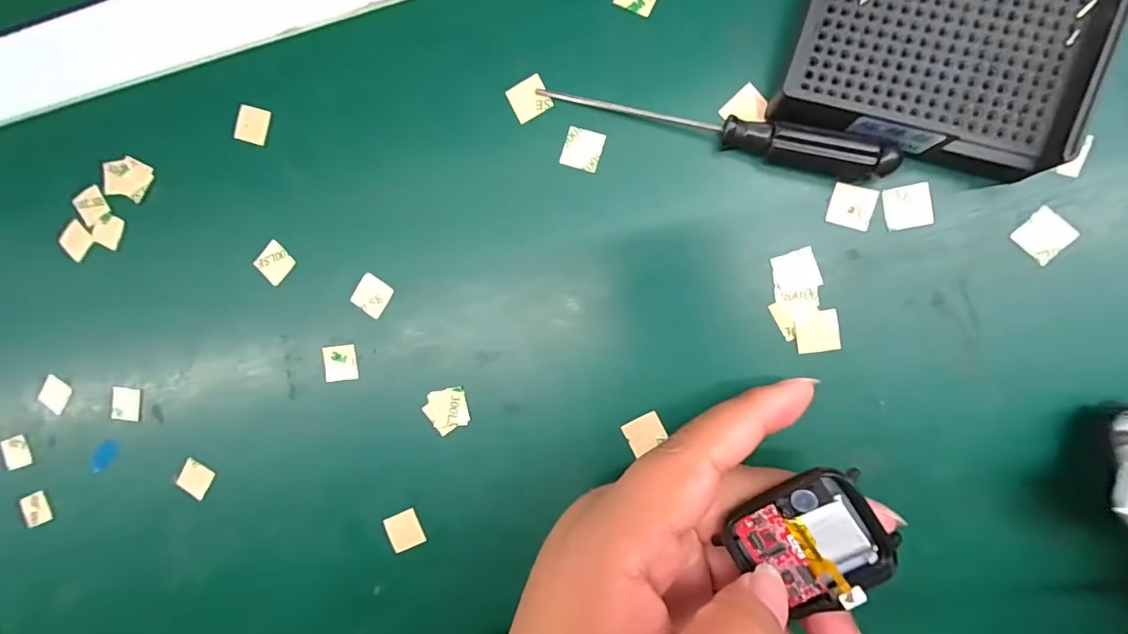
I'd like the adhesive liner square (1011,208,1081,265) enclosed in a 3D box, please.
[{"bbox_3d":[0.169,-0.028,0.168,0.016,0.004,0.015,44,98,5],"label":"adhesive liner square"}]

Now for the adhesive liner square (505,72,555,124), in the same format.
[{"bbox_3d":[-0.014,-0.089,0.196,0.016,0.004,0.015,-27,88,9],"label":"adhesive liner square"}]

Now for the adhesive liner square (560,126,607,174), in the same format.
[{"bbox_3d":[0.008,-0.068,0.195,0.016,0.004,0.015,19,95,8],"label":"adhesive liner square"}]

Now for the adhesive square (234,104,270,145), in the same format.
[{"bbox_3d":[-0.140,-0.086,0.217,0.013,0.004,0.016,16,95,8],"label":"adhesive square"}]

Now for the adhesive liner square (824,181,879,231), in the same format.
[{"bbox_3d":[0.106,-0.041,0.177,0.015,0.004,0.015,17,95,8],"label":"adhesive liner square"}]

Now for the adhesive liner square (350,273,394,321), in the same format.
[{"bbox_3d":[-0.084,-0.009,0.210,0.016,0.004,0.015,35,85,4],"label":"adhesive liner square"}]

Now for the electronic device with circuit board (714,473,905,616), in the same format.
[{"bbox_3d":[0.076,0.070,0.149,0.043,0.007,0.037,-30,88,9],"label":"electronic device with circuit board"}]

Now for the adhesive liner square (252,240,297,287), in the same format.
[{"bbox_3d":[-0.130,-0.024,0.217,0.015,0.004,0.014,44,89,-4],"label":"adhesive liner square"}]

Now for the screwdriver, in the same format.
[{"bbox_3d":[0.052,-0.069,0.180,0.130,0.014,0.012,15,95,8],"label":"screwdriver"}]

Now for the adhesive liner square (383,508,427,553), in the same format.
[{"bbox_3d":[-0.069,0.093,0.210,0.014,0.004,0.015,-26,88,9],"label":"adhesive liner square"}]

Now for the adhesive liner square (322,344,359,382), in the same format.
[{"bbox_3d":[-0.099,0.020,0.213,0.015,0.004,0.015,-7,85,1],"label":"adhesive liner square"}]

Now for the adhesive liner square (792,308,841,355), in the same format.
[{"bbox_3d":[0.095,0.006,0.181,0.015,0.004,0.016,-7,91,9],"label":"adhesive liner square"}]

